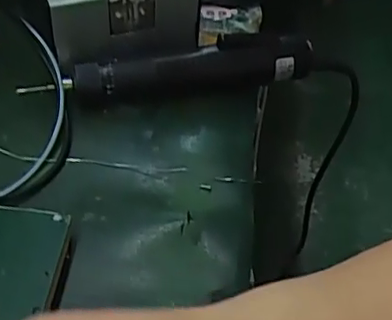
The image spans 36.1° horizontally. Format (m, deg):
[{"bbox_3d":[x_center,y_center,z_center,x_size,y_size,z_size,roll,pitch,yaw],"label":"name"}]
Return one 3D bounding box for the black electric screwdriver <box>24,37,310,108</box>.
[{"bbox_3d":[-0.011,-0.069,0.489,0.230,0.036,0.032,-13,47,-16],"label":"black electric screwdriver"}]

